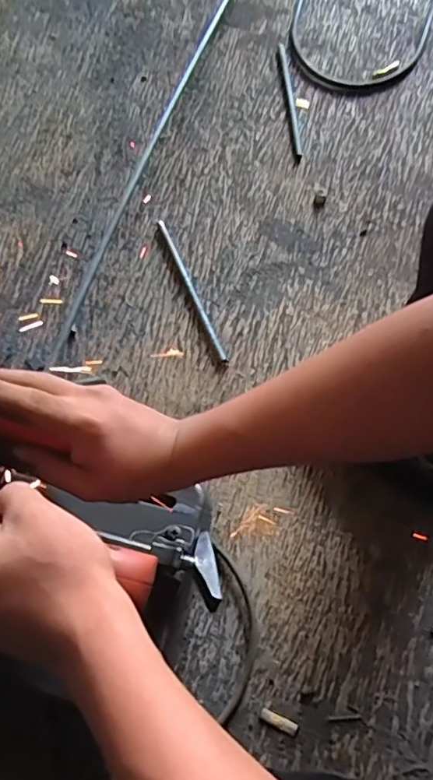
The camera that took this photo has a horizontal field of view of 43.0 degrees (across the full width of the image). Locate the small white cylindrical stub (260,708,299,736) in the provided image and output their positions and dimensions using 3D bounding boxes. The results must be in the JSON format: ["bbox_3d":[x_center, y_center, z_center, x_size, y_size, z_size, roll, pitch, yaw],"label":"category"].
[{"bbox_3d":[0.069,0.365,0.605,0.042,0.004,0.013,25,72,11],"label":"small white cylindrical stub"}]

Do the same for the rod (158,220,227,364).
[{"bbox_3d":[-0.039,-0.148,0.802,0.011,0.008,0.250,-22,70,-6],"label":"rod"}]

